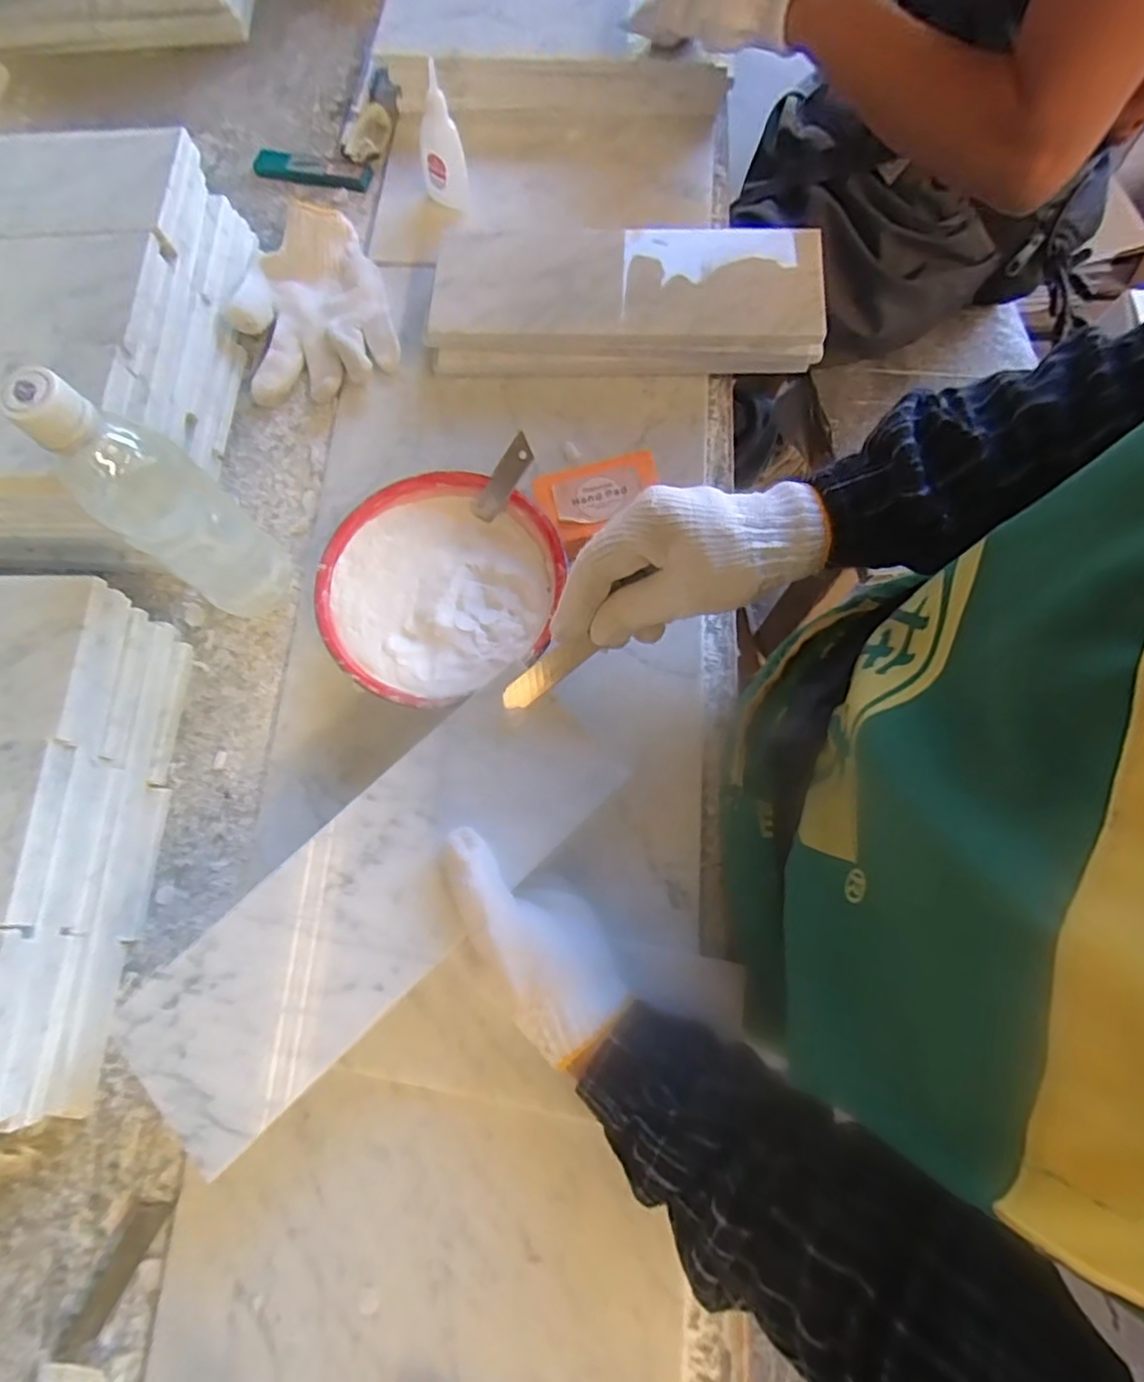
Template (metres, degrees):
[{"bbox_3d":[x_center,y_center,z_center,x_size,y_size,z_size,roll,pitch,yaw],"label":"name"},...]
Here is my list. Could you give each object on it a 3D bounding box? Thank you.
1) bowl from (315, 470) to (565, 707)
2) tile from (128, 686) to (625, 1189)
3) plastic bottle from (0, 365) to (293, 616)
[{"bbox_3d":[-0.090,-0.068,0.442,0.156,0.050,0.162,0,75,2],"label":"bowl"},{"bbox_3d":[-0.107,0.113,0.353,0.294,0.009,0.100,-41,78,-11],"label":"tile"},{"bbox_3d":[-0.243,-0.108,0.388,0.055,0.210,0.062,41,80,11],"label":"plastic bottle"}]

